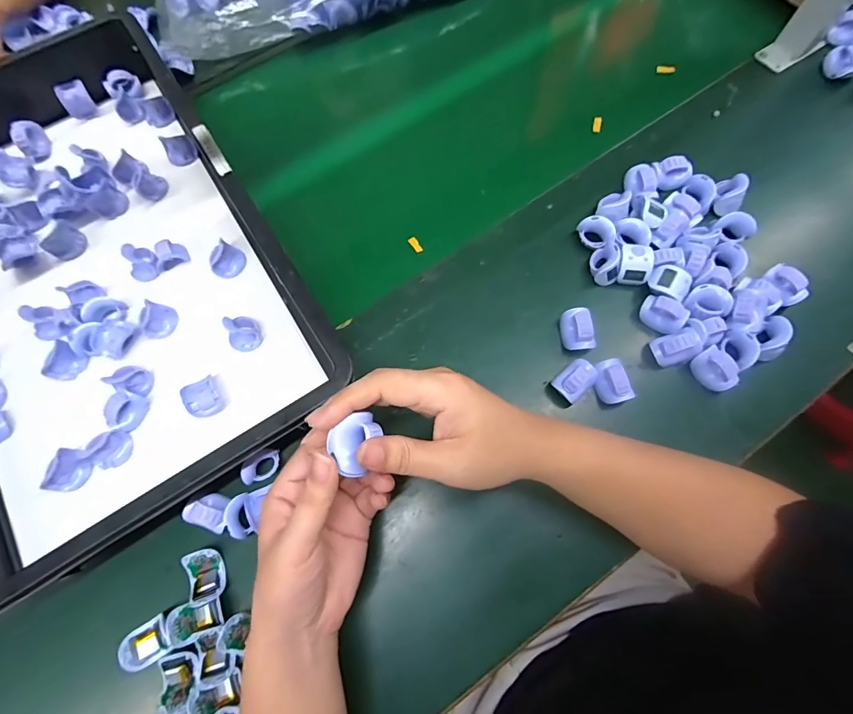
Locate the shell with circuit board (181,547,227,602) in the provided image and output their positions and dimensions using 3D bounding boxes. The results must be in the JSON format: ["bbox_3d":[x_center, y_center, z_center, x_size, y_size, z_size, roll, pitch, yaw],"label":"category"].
[{"bbox_3d":[-0.192,0.189,0.372,0.029,0.010,0.038,-17,72,-4],"label":"shell with circuit board"}]

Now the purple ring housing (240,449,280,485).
[{"bbox_3d":[-0.151,0.100,0.394,0.036,0.026,0.019,-36,75,-10],"label":"purple ring housing"}]

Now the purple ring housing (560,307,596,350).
[{"bbox_3d":[0.150,-0.026,0.424,0.026,0.025,0.038,-8,72,-1],"label":"purple ring housing"}]

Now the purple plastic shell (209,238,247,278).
[{"bbox_3d":[-0.213,-0.104,0.461,0.022,0.028,0.036,18,73,7],"label":"purple plastic shell"}]

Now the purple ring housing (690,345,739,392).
[{"bbox_3d":[0.277,0.012,0.410,0.021,0.029,0.040,-28,73,-8],"label":"purple ring housing"}]

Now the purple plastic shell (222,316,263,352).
[{"bbox_3d":[-0.186,-0.025,0.432,0.031,0.023,0.032,0,72,1],"label":"purple plastic shell"}]

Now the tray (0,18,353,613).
[{"bbox_3d":[-0.364,-0.105,0.436,0.365,0.078,0.589,-32,74,-9],"label":"tray"}]

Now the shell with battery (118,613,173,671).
[{"bbox_3d":[-0.232,0.238,0.355,0.040,0.012,0.030,-28,73,-8],"label":"shell with battery"}]

